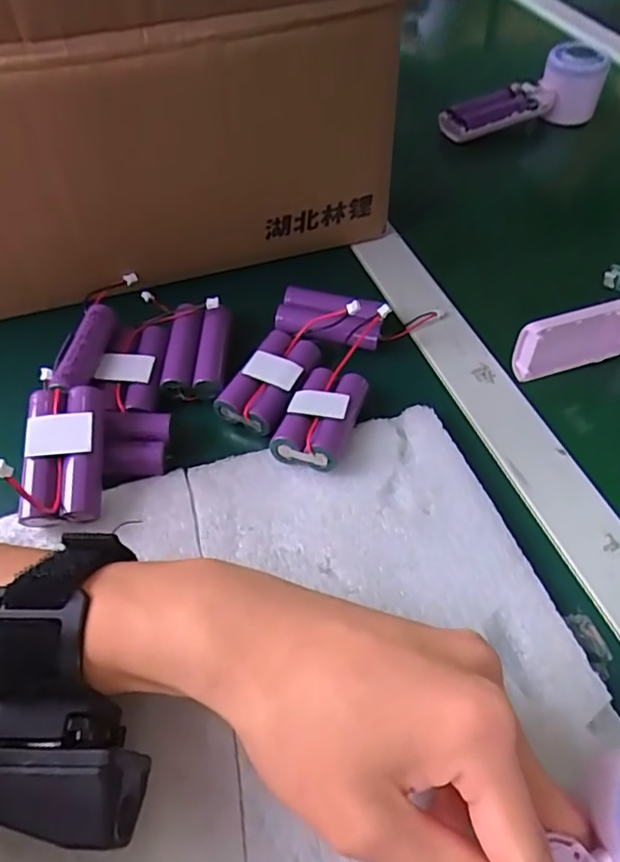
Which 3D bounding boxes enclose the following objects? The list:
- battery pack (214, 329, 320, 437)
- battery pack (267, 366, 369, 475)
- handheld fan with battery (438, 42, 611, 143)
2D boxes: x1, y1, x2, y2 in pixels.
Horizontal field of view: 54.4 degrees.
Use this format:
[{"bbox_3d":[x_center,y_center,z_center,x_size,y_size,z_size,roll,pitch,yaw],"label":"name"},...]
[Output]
[{"bbox_3d":[-0.022,-0.033,0.351,0.037,0.016,0.070,24,54,17],"label":"battery pack"},{"bbox_3d":[0.007,-0.010,0.327,0.036,0.020,0.067,16,52,11],"label":"battery pack"},{"bbox_3d":[0.212,-0.330,0.589,0.162,0.060,0.044,-18,54,-17],"label":"handheld fan with battery"}]

